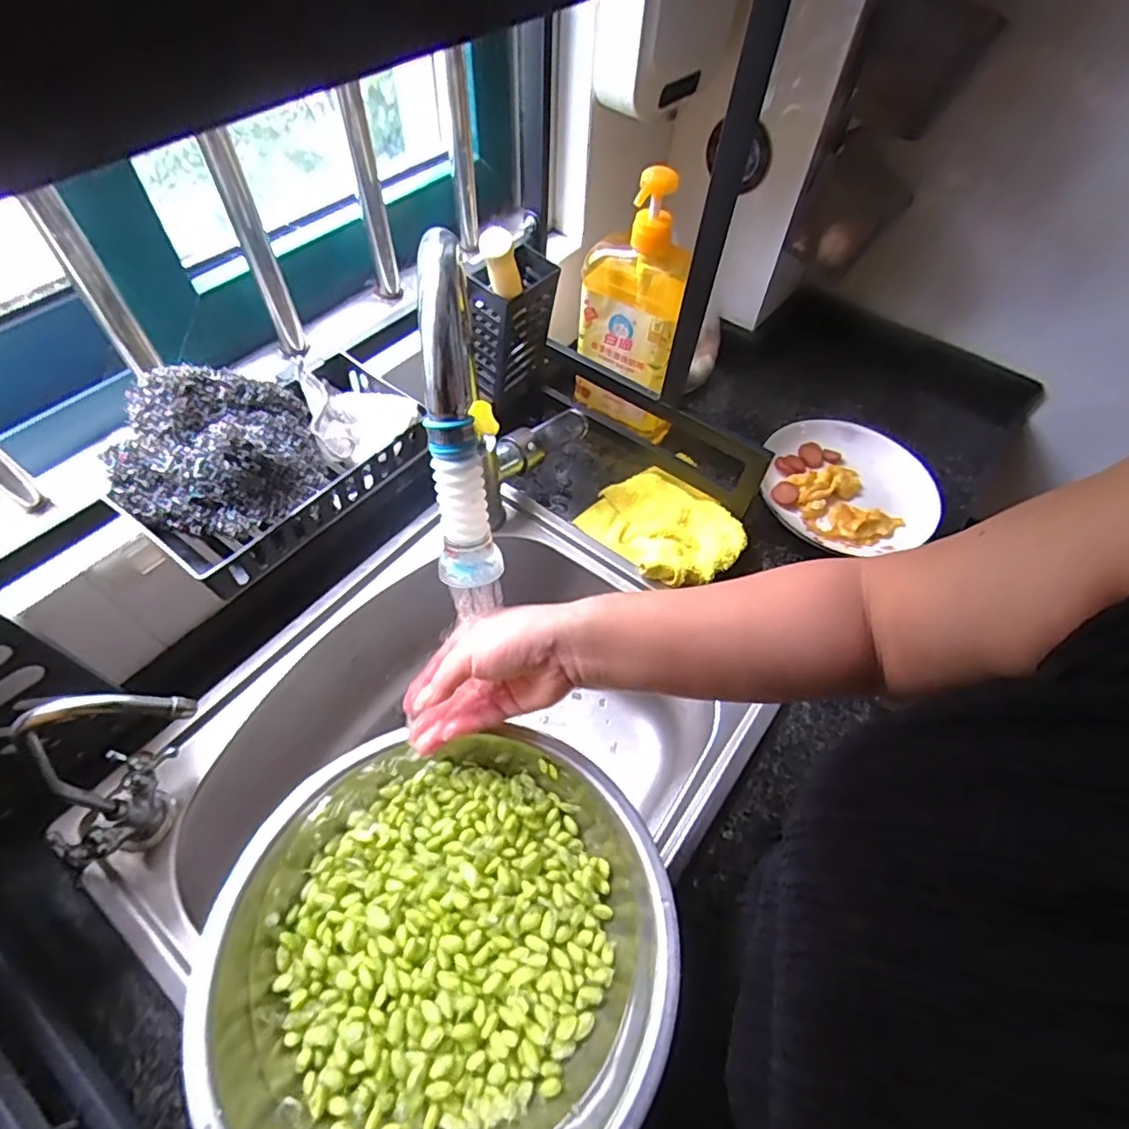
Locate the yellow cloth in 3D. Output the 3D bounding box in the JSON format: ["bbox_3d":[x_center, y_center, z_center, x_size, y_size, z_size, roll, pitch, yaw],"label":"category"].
[{"bbox_3d":[0.103,-0.039,0.626,0.115,0.035,0.151,-34,64,-23],"label":"yellow cloth"}]

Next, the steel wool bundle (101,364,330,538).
[{"bbox_3d":[-0.207,-0.068,0.351,0.102,0.051,0.090,-12,57,-11],"label":"steel wool bundle"}]

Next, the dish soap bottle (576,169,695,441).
[{"bbox_3d":[0.077,-0.254,0.603,0.118,0.245,0.068,31,60,17],"label":"dish soap bottle"}]

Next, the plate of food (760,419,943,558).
[{"bbox_3d":[0.319,-0.079,0.668,0.194,0.046,0.181,1,56,-2],"label":"plate of food"}]

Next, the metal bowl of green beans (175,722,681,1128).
[{"bbox_3d":[-0.073,0.216,0.351,0.253,0.088,0.248,1,56,-2],"label":"metal bowl of green beans"}]

